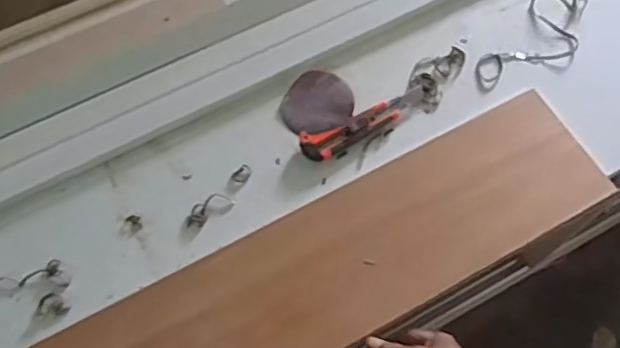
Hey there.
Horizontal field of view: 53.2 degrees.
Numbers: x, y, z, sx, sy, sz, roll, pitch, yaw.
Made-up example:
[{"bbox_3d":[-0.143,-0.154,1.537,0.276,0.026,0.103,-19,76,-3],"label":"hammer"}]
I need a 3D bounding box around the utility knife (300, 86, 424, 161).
[{"bbox_3d":[0.073,-0.064,0.791,0.178,0.017,0.041,-23,67,-11],"label":"utility knife"}]

